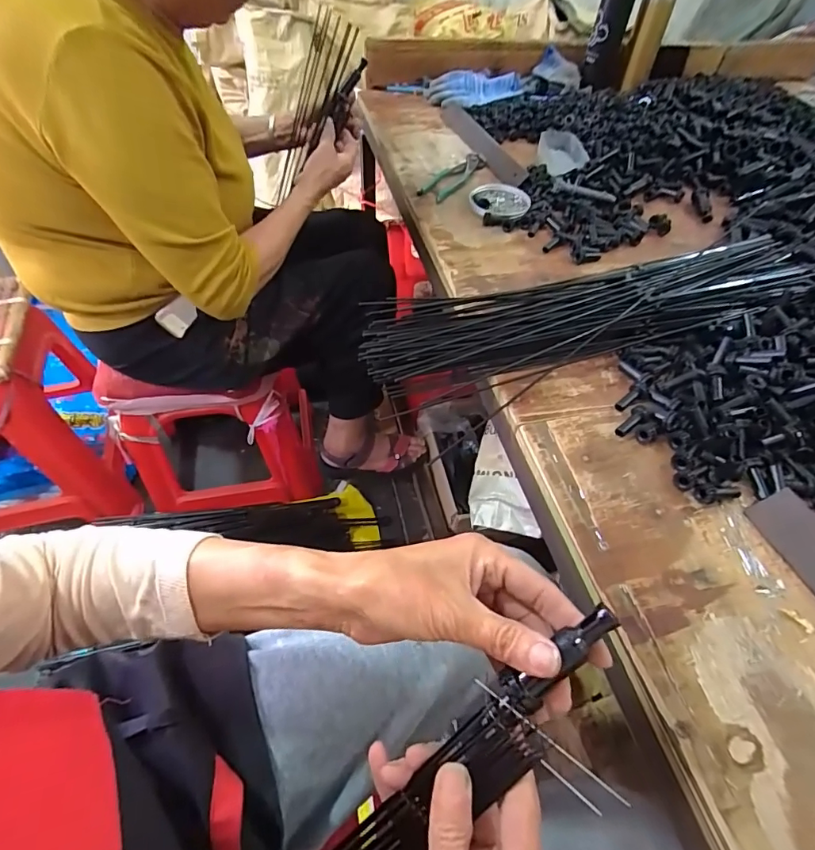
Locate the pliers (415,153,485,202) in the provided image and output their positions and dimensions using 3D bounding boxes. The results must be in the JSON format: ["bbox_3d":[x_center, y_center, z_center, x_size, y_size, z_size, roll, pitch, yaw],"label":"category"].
[{"bbox_3d":[0.069,-0.402,0.766,0.060,0.010,0.155,29,56,18],"label":"pliers"}]

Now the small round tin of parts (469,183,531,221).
[{"bbox_3d":[0.139,-0.341,0.716,0.093,0.009,0.090,-1,54,2],"label":"small round tin of parts"}]

